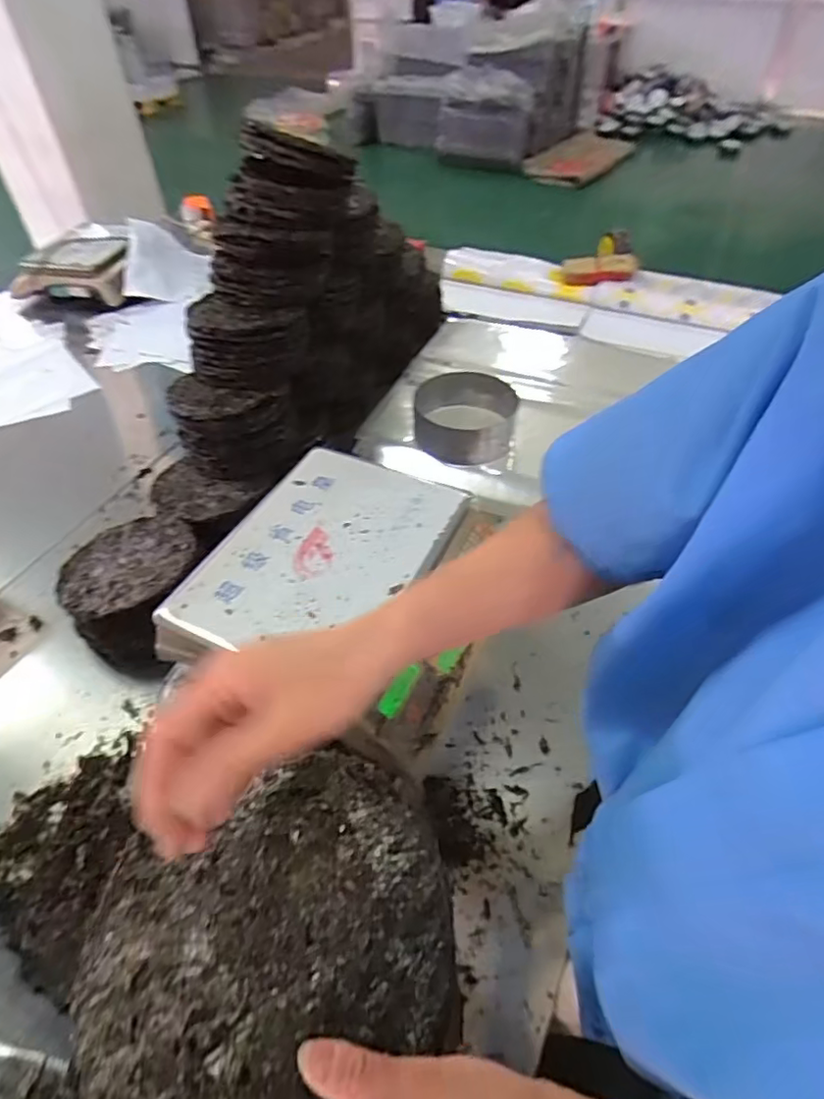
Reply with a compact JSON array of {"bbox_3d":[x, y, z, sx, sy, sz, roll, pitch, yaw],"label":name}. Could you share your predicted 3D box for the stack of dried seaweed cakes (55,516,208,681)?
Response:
[{"bbox_3d":[-0.377,0.050,0.826,0.180,0.109,0.181,25,52,23],"label":"stack of dried seaweed cakes"}]

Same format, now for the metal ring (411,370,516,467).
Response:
[{"bbox_3d":[0.095,-0.231,1.050,0.178,0.076,0.149,-1,47,1],"label":"metal ring"}]

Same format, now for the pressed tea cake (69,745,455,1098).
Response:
[{"bbox_3d":[-0.067,0.207,0.306,0.189,0.023,0.169,-23,50,-19],"label":"pressed tea cake"}]

